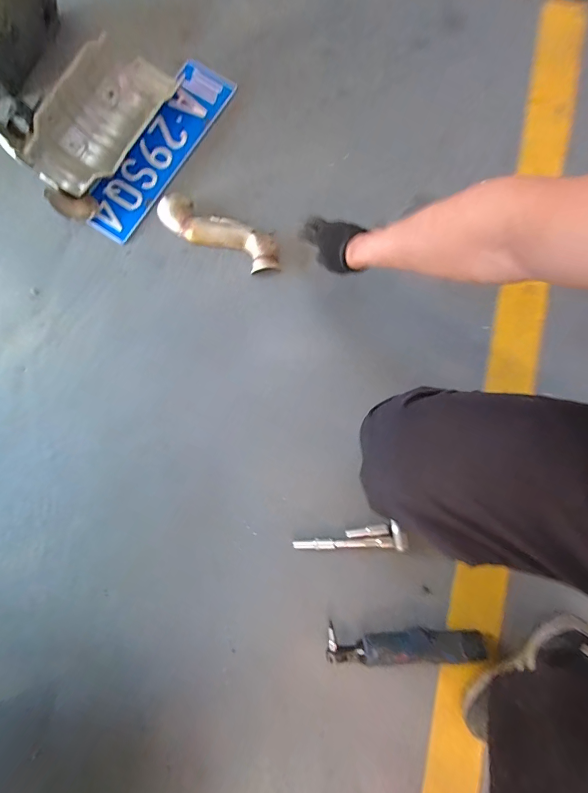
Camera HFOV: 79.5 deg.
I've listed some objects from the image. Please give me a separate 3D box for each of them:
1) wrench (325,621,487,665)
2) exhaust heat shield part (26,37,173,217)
[{"bbox_3d":[0.198,0.444,0.639,0.272,0.058,0.064,-2,81,1],"label":"wrench"},{"bbox_3d":[-0.413,-0.563,0.730,0.144,0.102,0.364,34,84,6],"label":"exhaust heat shield part"}]

